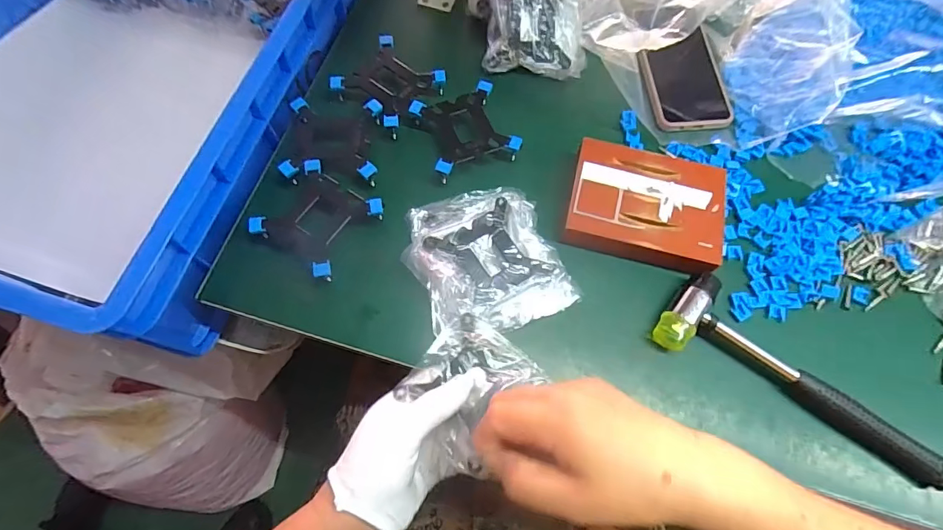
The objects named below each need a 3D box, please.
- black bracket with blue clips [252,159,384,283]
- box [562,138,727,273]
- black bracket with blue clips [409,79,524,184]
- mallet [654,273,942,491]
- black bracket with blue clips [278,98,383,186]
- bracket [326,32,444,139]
[{"bbox_3d":[-0.138,-0.041,0.414,0.083,0.029,0.085,33,72,11],"label":"black bracket with blue clips"},{"bbox_3d":[0.161,-0.053,0.429,0.136,0.030,0.110,14,69,4],"label":"box"},{"bbox_3d":[-0.006,-0.133,0.455,0.085,0.028,0.087,-22,71,-9],"label":"black bracket with blue clips"},{"bbox_3d":[0.276,0.089,0.377,0.240,0.030,0.071,28,71,9],"label":"mallet"},{"bbox_3d":[-0.132,-0.119,0.444,0.084,0.027,0.087,0,69,-1],"label":"black bracket with blue clips"},{"bbox_3d":[-0.084,-0.184,0.470,0.084,0.025,0.085,38,73,13],"label":"bracket"}]

